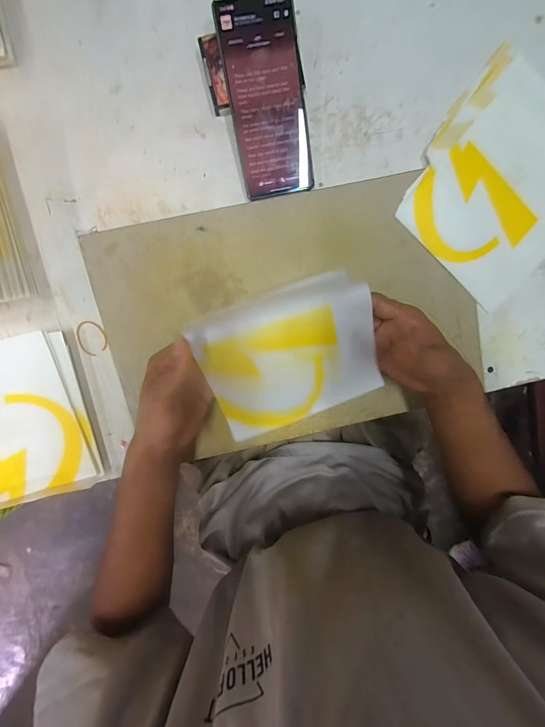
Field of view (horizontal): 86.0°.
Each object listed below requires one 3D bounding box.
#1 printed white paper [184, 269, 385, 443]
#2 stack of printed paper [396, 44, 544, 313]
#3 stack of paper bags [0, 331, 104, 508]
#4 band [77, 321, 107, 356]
[{"bbox_3d":[0.019,-0.003,0.293,0.167,0.013,0.138,-18,115,2],"label":"printed white paper"},{"bbox_3d":[0.269,-0.211,0.336,0.194,0.011,0.227,39,94,-8],"label":"stack of printed paper"},{"bbox_3d":[-0.282,0.067,0.332,0.136,0.029,0.181,-12,98,-2],"label":"stack of paper bags"},{"bbox_3d":[-0.210,-0.030,0.338,0.034,0.004,0.039,-28,99,0],"label":"band"}]

